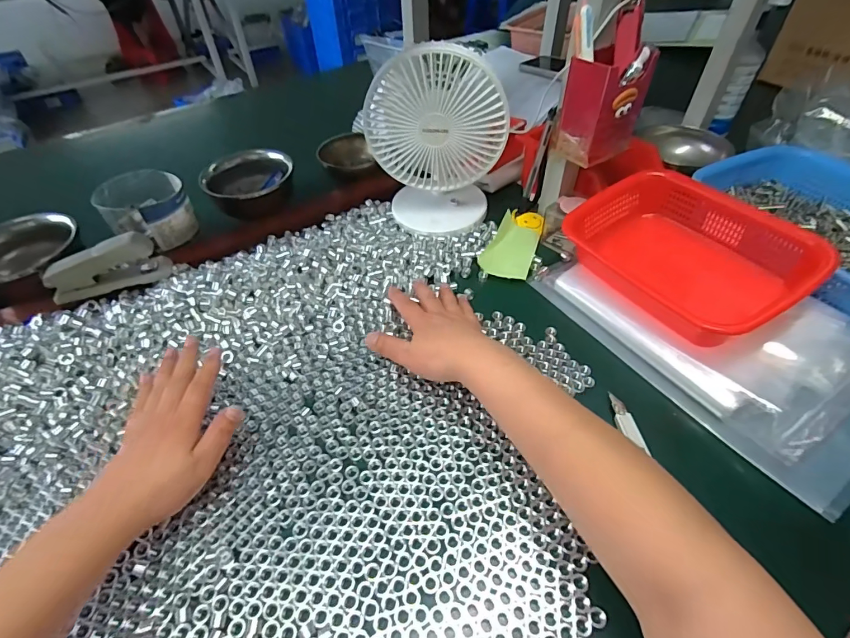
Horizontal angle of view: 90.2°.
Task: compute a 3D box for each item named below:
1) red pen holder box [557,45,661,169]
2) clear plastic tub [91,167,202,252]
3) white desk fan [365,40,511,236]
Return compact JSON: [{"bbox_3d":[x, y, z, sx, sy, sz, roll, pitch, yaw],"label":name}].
[{"bbox_3d":[0.185,-0.224,0.440,0.071,0.101,0.056,-25,52,-20],"label":"red pen holder box"},{"bbox_3d":[-0.355,-0.139,0.550,0.099,0.063,0.104,-1,48,1],"label":"clear plastic tub"},{"bbox_3d":[0.012,-0.221,0.522,0.160,0.197,0.095,-3,48,0],"label":"white desk fan"}]

